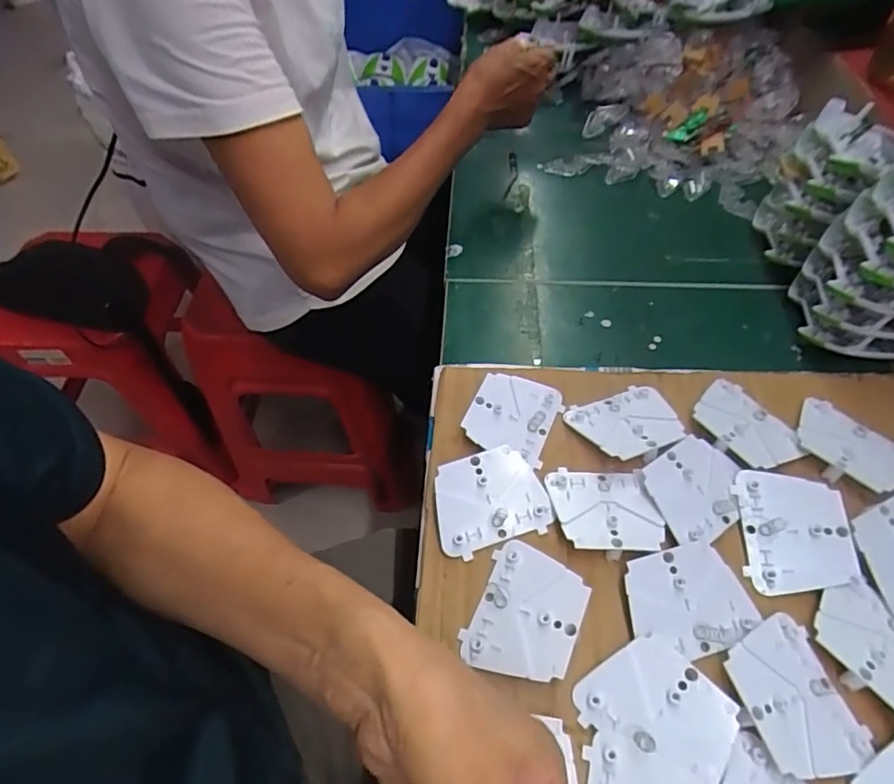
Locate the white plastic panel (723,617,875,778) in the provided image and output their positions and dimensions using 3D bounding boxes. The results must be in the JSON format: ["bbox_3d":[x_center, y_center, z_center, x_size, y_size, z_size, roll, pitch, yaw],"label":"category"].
[{"bbox_3d":[0.203,0.178,0.317,0.062,0.013,0.078,-15,55,-8],"label":"white plastic panel"}]

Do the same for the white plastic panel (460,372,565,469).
[{"bbox_3d":[0.053,0.018,0.435,0.067,0.008,0.075,24,56,9],"label":"white plastic panel"}]

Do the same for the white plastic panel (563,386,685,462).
[{"bbox_3d":[0.141,0.022,0.424,0.079,0.008,0.061,-19,56,-11],"label":"white plastic panel"}]

